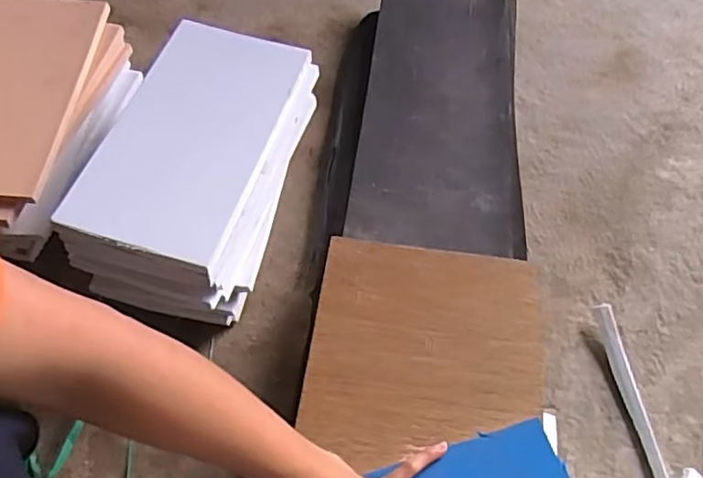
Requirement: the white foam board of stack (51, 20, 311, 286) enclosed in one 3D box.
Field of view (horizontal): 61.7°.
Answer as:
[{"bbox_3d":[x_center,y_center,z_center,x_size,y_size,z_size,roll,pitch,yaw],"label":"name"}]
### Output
[{"bbox_3d":[-0.161,-0.109,0.599,0.159,0.022,0.287,16,58,6],"label":"white foam board of stack"}]

